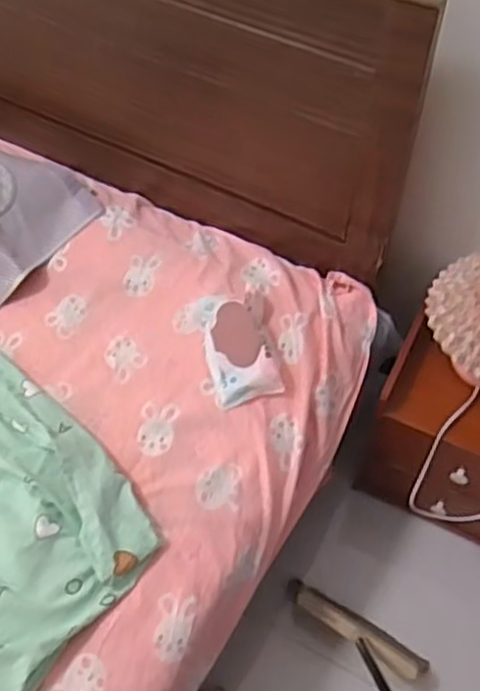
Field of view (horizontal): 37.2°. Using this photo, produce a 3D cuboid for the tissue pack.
[{"bbox_3d":[0.000,-0.007,1.069,0.111,0.061,0.169,-12,59,-5],"label":"tissue pack"}]

